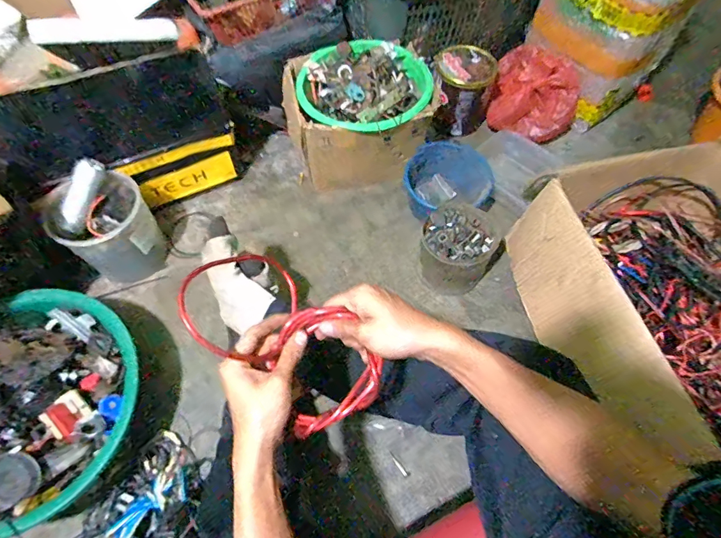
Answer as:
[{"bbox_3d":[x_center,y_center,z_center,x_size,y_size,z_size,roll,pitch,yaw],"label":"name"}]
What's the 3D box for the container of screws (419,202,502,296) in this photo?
[{"bbox_3d":[0.192,-0.041,0.856,0.139,0.109,0.142,0,60,-1],"label":"container of screws"}]

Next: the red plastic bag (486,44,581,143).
[{"bbox_3d":[0.440,-0.440,1.068,0.216,0.145,0.194,21,62,11],"label":"red plastic bag"}]

